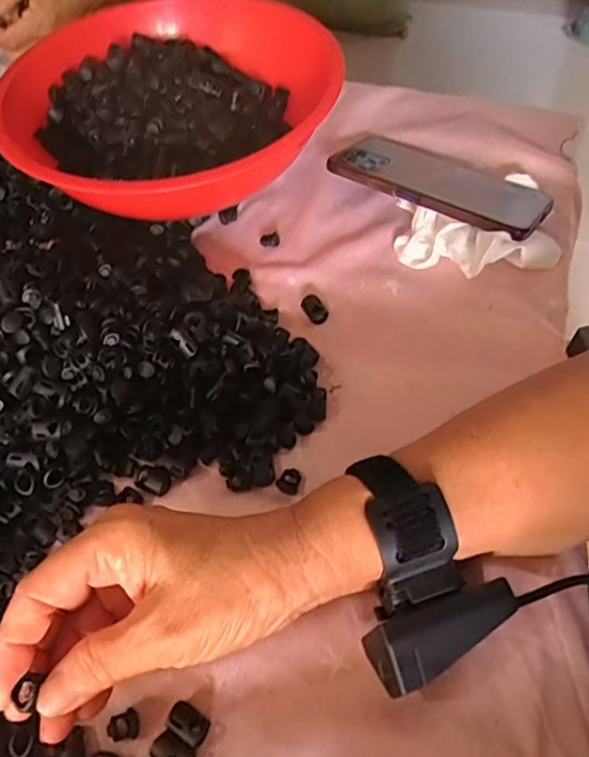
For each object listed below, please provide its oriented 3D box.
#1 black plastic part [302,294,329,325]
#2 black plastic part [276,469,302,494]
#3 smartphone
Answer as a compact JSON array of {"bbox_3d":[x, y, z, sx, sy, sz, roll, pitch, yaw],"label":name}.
[{"bbox_3d":[0.014,-0.049,0.404,0.013,0.010,0.021,-30,61,-15],"label":"black plastic part"},{"bbox_3d":[-0.003,0.060,0.338,0.013,0.006,0.016,21,61,15],"label":"black plastic part"},{"bbox_3d":[0.115,-0.156,0.456,0.165,0.012,0.086,30,48,21],"label":"smartphone"}]

